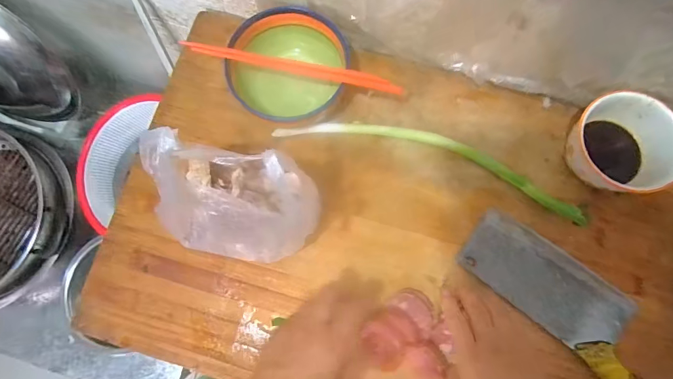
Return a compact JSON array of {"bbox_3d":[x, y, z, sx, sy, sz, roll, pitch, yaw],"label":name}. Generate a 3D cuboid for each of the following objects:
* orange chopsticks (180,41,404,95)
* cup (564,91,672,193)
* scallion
[{"bbox_3d":[-0.047,-0.137,0.418,0.241,0.010,0.013,12,78,2],"label":"orange chopsticks"},{"bbox_3d":[0.316,-0.048,0.432,0.106,0.065,0.110,0,78,0],"label":"cup"},{"bbox_3d":[0.116,-0.040,0.455,0.375,0.014,0.057,16,78,3],"label":"scallion"}]

